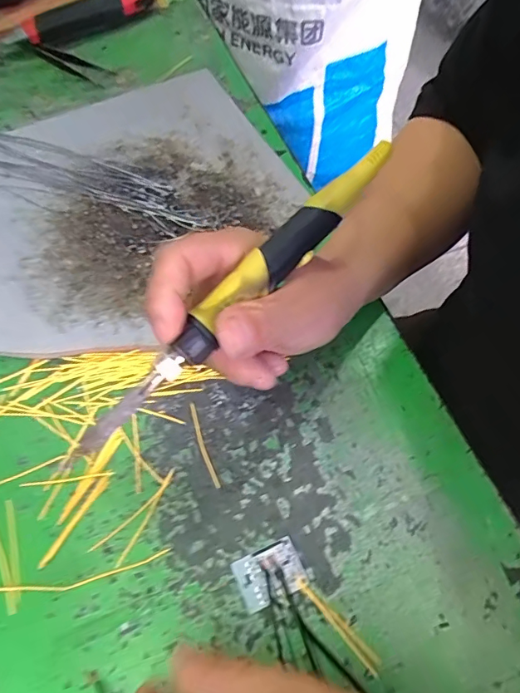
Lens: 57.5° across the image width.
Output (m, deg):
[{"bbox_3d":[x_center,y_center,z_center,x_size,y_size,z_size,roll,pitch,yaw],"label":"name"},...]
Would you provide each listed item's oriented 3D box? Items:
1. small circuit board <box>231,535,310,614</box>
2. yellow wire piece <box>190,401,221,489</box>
[{"bbox_3d":[0.005,0.114,0.239,0.033,0.004,0.025,-22,62,-12],"label":"small circuit board"},{"bbox_3d":[-0.033,0.056,0.273,0.004,0.004,0.052,-18,62,-10],"label":"yellow wire piece"}]

